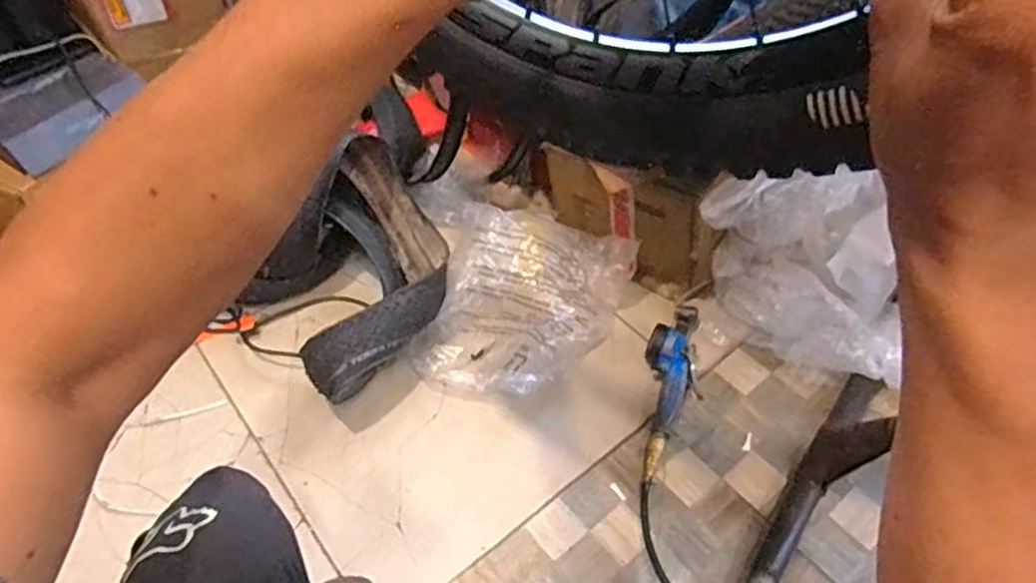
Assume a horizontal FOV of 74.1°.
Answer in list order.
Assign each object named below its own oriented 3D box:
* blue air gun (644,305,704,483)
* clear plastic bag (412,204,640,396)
[{"bbox_3d":[0.243,0.143,1.077,0.085,0.044,0.330,8,52,9],"label":"blue air gun"},{"bbox_3d":[0.005,-0.001,1.130,0.265,0.159,0.358,23,56,20],"label":"clear plastic bag"}]

